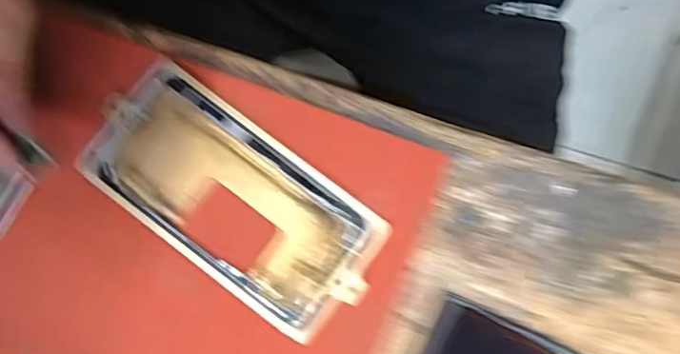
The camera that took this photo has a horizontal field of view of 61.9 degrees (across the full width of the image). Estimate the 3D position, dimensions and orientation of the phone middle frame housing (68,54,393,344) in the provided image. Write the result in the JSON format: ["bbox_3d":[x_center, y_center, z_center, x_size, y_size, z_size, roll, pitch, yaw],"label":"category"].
[{"bbox_3d":[-0.063,0.012,0.328,0.172,0.016,0.083,38,86,4],"label":"phone middle frame housing"}]

